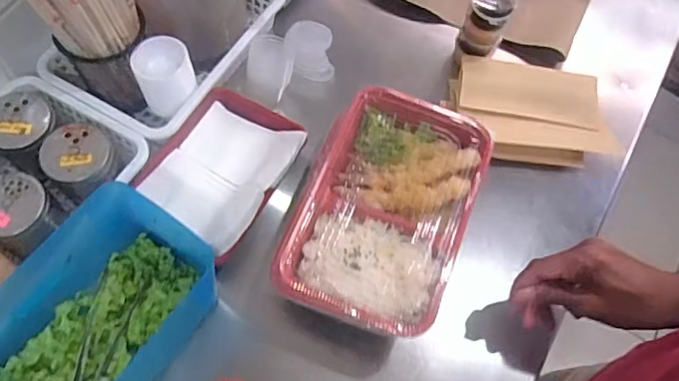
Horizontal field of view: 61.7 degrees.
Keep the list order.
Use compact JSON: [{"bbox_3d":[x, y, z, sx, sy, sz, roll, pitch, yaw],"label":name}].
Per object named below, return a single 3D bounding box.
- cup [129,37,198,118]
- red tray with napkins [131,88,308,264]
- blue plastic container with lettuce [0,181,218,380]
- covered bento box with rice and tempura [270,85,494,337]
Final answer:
[{"bbox_3d":[-0.181,-0.120,0.598,0.058,0.071,0.048,-22,68,-13],"label":"cup"},{"bbox_3d":[-0.122,-0.030,0.576,0.133,0.033,0.164,27,66,9],"label":"red tray with napkins"},{"bbox_3d":[-0.215,0.113,0.487,0.132,0.097,0.211,36,67,13],"label":"blue plastic container with lettuce"},{"bbox_3d":[0.041,0.017,0.524,0.147,0.049,0.220,22,65,7],"label":"covered bento box with rice and tempura"}]

